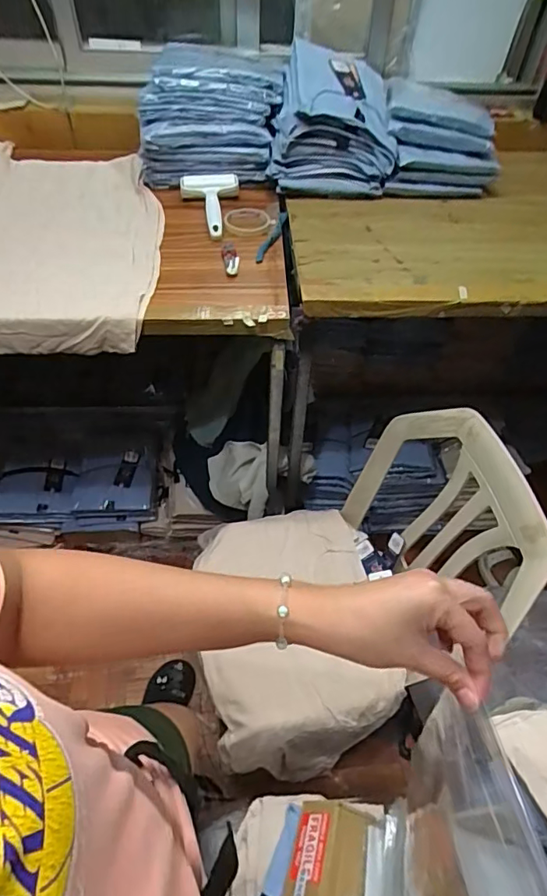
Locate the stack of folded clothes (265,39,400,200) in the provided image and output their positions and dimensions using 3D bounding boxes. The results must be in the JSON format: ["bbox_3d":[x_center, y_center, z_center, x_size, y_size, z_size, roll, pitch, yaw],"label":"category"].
[{"bbox_3d":[0.128,-0.686,1.070,0.244,0.159,0.314,4,50,1],"label":"stack of folded clothes"}]

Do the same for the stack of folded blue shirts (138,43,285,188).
[{"bbox_3d":[-0.130,-0.717,1.096,0.288,0.168,0.319,-1,51,-4],"label":"stack of folded blue shirts"}]

